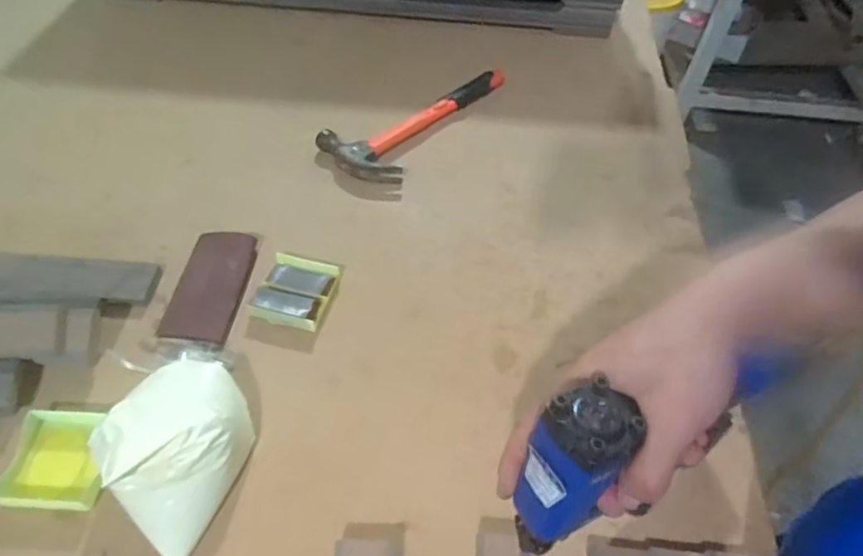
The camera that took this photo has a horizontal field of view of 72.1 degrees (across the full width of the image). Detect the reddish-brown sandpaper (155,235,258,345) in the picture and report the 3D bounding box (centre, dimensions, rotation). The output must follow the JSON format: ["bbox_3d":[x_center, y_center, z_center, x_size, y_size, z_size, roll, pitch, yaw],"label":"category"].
[{"bbox_3d":[-0.195,0.005,0.531,0.058,0.012,0.114,8,52,2],"label":"reddish-brown sandpaper"}]

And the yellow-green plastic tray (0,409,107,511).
[{"bbox_3d":[-0.271,0.132,0.434,0.063,0.015,0.068,3,52,-2],"label":"yellow-green plastic tray"}]

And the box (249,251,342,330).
[{"bbox_3d":[-0.122,0.011,0.534,0.060,0.012,0.070,14,53,6],"label":"box"}]

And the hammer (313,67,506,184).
[{"bbox_3d":[-0.008,-0.194,0.697,0.104,0.023,0.260,37,59,22],"label":"hammer"}]

